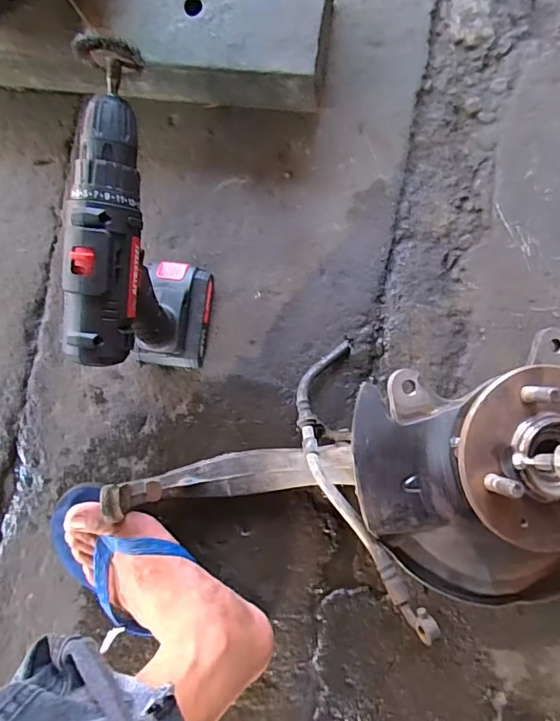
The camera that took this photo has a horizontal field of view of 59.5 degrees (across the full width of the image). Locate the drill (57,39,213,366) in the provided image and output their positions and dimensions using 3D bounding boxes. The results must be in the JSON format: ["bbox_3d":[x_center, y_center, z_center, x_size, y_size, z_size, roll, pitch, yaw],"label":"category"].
[{"bbox_3d":[-0.112,-0.099,0.424,0.053,0.222,0.205,2,88,7],"label":"drill"}]

